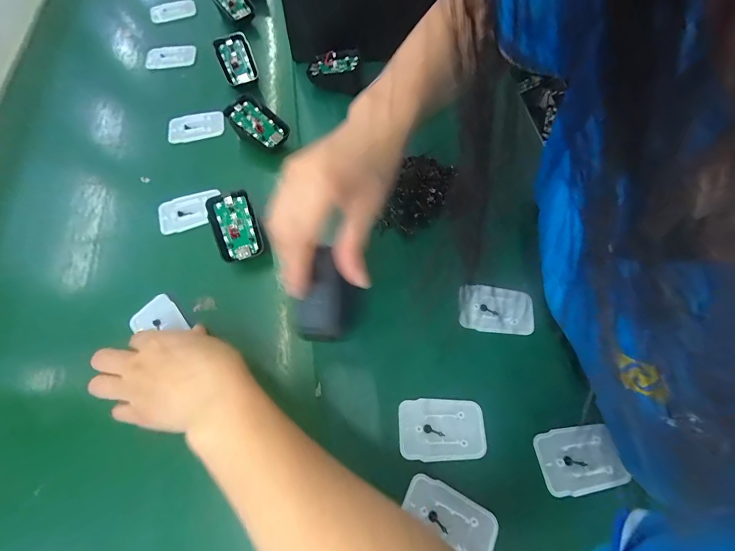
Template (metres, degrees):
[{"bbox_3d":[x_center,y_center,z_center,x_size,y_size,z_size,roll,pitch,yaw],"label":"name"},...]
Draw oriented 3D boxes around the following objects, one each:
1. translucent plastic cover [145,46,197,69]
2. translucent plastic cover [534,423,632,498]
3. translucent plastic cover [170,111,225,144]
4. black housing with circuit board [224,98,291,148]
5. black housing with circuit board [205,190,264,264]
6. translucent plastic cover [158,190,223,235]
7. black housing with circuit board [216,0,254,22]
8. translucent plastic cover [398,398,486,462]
[{"bbox_3d":[-0.290,-0.320,0.466,0.072,0.010,0.040,-10,78,-3],"label":"translucent plastic cover"},{"bbox_3d":[0.168,0.145,0.252,0.061,0.006,0.044,-9,66,-3],"label":"translucent plastic cover"},{"bbox_3d":[-0.221,-0.193,0.410,0.071,0.009,0.041,-14,67,-6],"label":"translucent plastic cover"},{"bbox_3d":[-0.131,-0.180,0.375,0.069,0.010,0.039,39,77,-6],"label":"black housing with circuit board"},{"bbox_3d":[-0.133,-0.049,0.319,0.043,0.011,0.068,-20,85,-6],"label":"black housing with circuit board"},{"bbox_3d":[-0.200,-0.073,0.357,0.066,0.007,0.042,-20,68,-8],"label":"translucent plastic cover"},{"bbox_3d":[-0.204,-0.416,0.479,0.044,0.009,0.065,-37,92,-17],"label":"black housing with circuit board"},{"bbox_3d":[0.061,0.126,0.260,0.068,0.004,0.044,0,66,0],"label":"translucent plastic cover"}]

